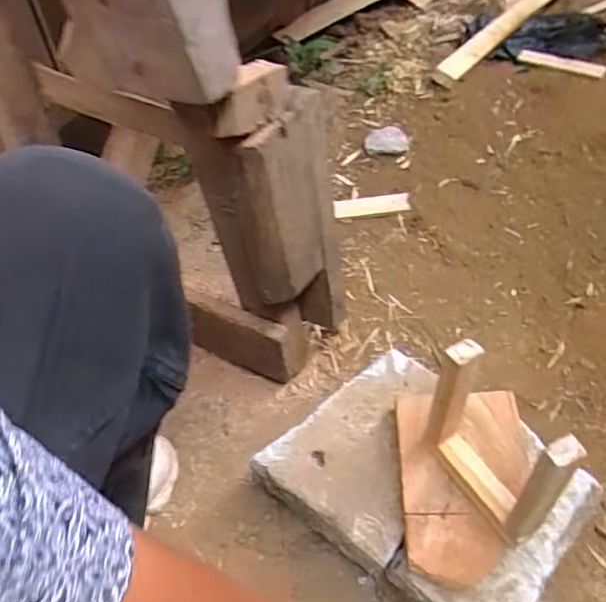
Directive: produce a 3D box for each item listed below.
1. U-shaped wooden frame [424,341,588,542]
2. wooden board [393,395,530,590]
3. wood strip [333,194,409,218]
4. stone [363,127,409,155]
[{"bbox_3d":[0.158,0.121,0.487,0.034,0.149,0.135,-26,58,-18],"label":"U-shaped wooden frame"},{"bbox_3d":[0.154,0.170,0.555,0.118,0.032,0.187,1,54,5],"label":"wooden board"},{"bbox_3d":[0.114,-0.159,0.971,0.125,0.008,0.036,-8,73,-6],"label":"wood strip"},{"bbox_3d":[0.155,-0.300,1.085,0.080,0.020,0.075,1,54,1],"label":"stone"}]

